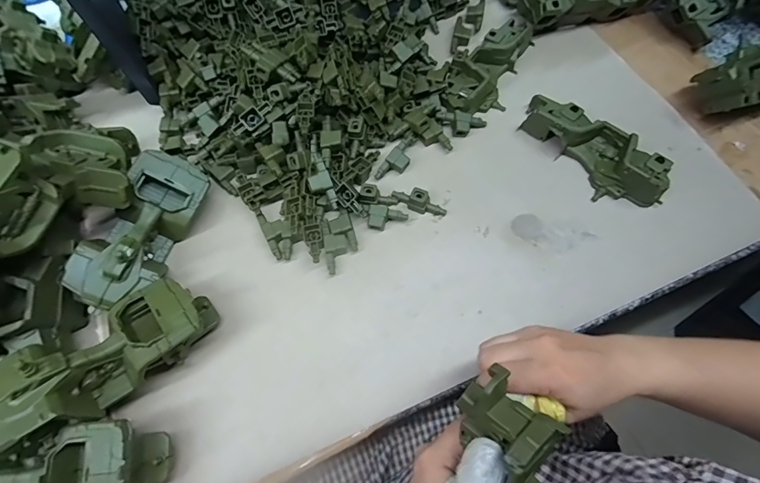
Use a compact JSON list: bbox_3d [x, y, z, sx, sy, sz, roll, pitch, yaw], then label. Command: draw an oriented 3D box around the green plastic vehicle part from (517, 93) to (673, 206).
[{"bbox_3d":[0.254,-0.114,0.462,0.066,0.047,0.182,-41,72,-14],"label":"green plastic vehicle part"}]

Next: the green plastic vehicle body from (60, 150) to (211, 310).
[{"bbox_3d":[-0.260,-0.015,0.424,0.084,0.060,0.184,13,68,8],"label":"green plastic vehicle body"}]

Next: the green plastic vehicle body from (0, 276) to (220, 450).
[{"bbox_3d":[-0.249,0.101,0.353,0.192,0.071,0.083,-32,68,-30],"label":"green plastic vehicle body"}]

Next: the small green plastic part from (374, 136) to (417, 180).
[{"bbox_3d":[0.026,-0.103,0.479,0.026,0.016,0.072,35,73,15],"label":"small green plastic part"}]

